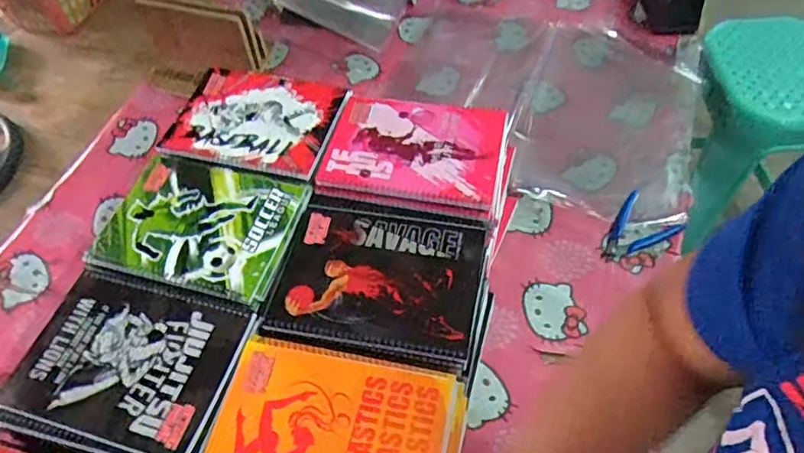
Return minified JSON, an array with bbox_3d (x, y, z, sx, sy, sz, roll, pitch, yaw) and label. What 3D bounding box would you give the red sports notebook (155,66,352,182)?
[{"bbox_3d":[-0.181,-0.134,0.710,0.197,0.012,0.151,12,58,11],"label":"red sports notebook"}]

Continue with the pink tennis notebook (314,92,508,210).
[{"bbox_3d":[0.014,-0.093,0.668,0.198,0.014,0.145,9,57,10],"label":"pink tennis notebook"}]

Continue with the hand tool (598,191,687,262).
[{"bbox_3d":[0.310,0.006,0.780,0.114,0.016,0.084,-32,60,-17],"label":"hand tool"}]

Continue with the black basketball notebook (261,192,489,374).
[{"bbox_3d":[-0.021,0.043,0.579,0.198,0.008,0.171,10,58,10],"label":"black basketball notebook"}]

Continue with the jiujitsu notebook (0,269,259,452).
[{"bbox_3d":[-0.256,0.126,0.534,0.201,0.010,0.161,11,58,11],"label":"jiujitsu notebook"}]

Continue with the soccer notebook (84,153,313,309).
[{"bbox_3d":[-0.220,-0.004,0.628,0.204,0.009,0.158,13,58,11],"label":"soccer notebook"}]

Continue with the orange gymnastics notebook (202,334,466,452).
[{"bbox_3d":[-0.059,0.183,0.498,0.209,0.020,0.151,9,57,9],"label":"orange gymnastics notebook"}]

